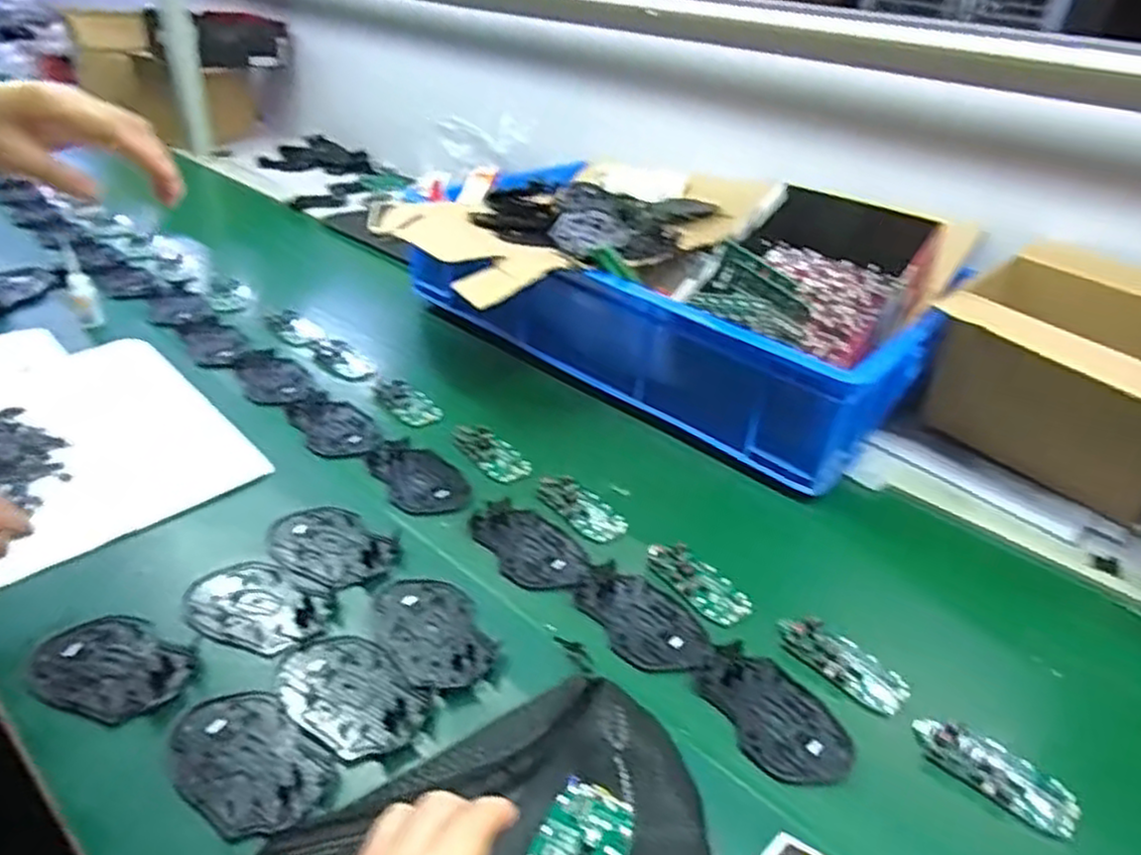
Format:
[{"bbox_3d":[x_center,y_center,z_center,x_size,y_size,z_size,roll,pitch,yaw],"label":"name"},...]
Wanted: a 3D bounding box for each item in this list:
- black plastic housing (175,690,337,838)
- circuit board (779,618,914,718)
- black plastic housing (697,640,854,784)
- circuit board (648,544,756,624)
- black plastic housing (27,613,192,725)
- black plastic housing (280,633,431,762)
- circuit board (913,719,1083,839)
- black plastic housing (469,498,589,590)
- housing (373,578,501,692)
[{"bbox_3d":[-0.204,0.212,0.471,0.112,0.008,0.071,27,39,29],"label":"black plastic housing"},{"bbox_3d":[0.212,0.176,0.573,0.052,0.013,0.097,-26,45,-38],"label":"circuit board"},{"bbox_3d":[0.146,0.203,0.532,0.073,0.010,0.112,-15,38,-27],"label":"black plastic housing"},{"bbox_3d":[0.110,0.130,0.633,0.047,0.007,0.097,-20,41,-32],"label":"circuit board"},{"bbox_3d":[-0.320,0.166,0.518,0.106,0.011,0.072,19,36,19],"label":"black plastic housing"},{"bbox_3d":[-0.153,0.183,0.515,0.111,0.004,0.071,31,41,33],"label":"black plastic housing"},{"bbox_3d":[0.285,0.231,0.502,0.100,0.010,0.042,25,39,27],"label":"circuit board"},{"bbox_3d":[-0.037,0.104,0.654,0.068,0.006,0.115,-18,40,-31],"label":"black plastic housing"},{"bbox_3d":[-0.105,0.154,0.565,0.073,0.008,0.108,-11,37,-23],"label":"housing"}]

